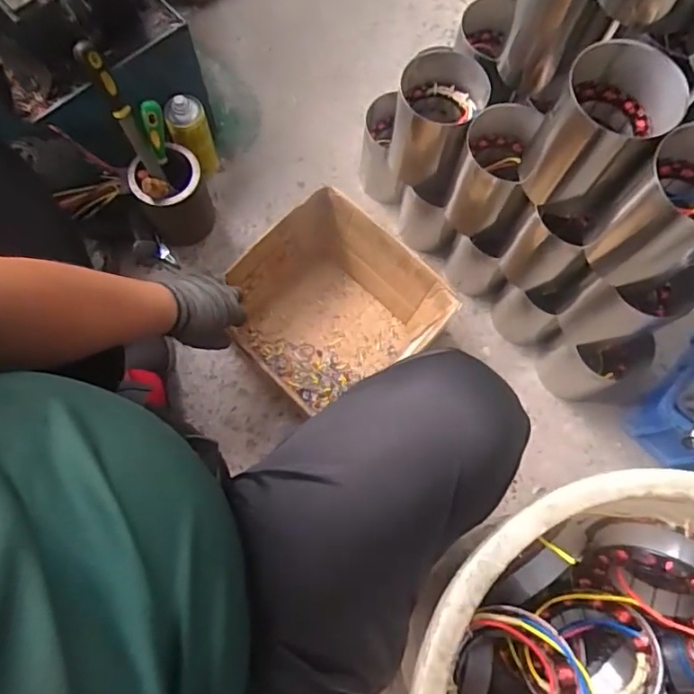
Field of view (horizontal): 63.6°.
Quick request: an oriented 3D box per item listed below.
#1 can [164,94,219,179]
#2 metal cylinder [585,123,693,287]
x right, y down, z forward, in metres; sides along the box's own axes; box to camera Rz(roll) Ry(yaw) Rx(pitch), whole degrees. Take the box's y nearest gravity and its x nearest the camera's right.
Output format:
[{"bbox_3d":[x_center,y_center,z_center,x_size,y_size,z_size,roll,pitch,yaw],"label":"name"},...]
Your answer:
[{"bbox_3d":[-0.262,-0.350,0.964,0.062,0.176,0.065,1,74,-2],"label":"can"},{"bbox_3d":[0.365,-0.150,0.640,0.118,0.168,0.121,-43,80,-12],"label":"metal cylinder"}]

